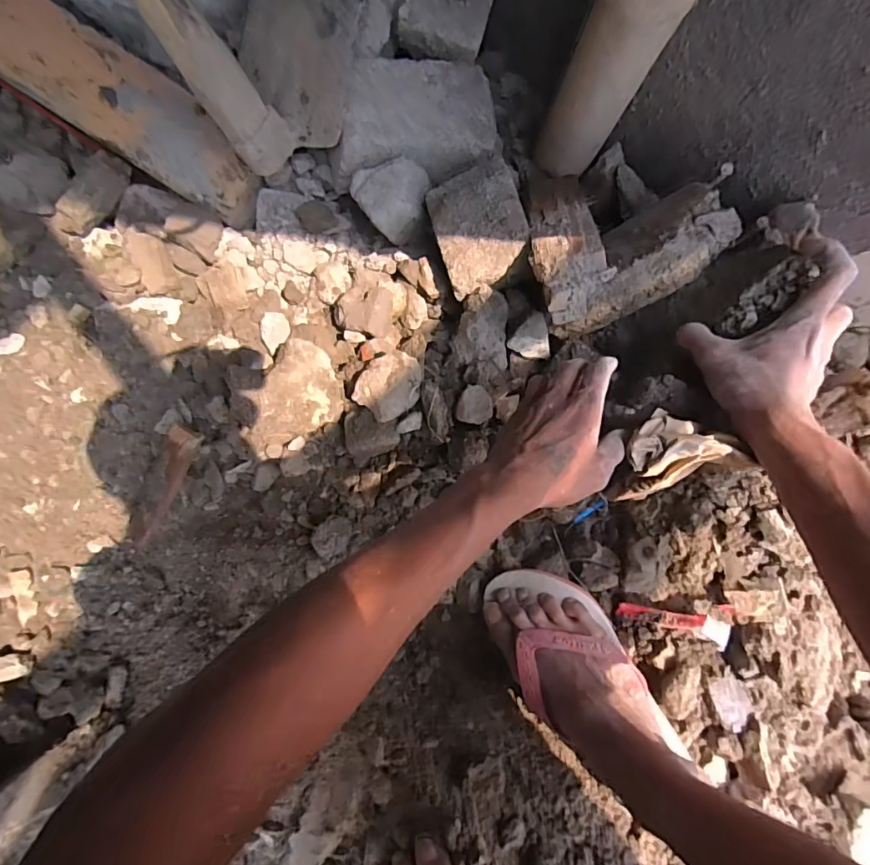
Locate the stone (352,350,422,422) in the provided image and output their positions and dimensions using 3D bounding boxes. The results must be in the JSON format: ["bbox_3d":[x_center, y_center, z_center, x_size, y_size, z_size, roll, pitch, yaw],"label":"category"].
[{"bbox_3d":[-0.048,-0.051,0.548,0.069,0.035,0.076,40,92,-2],"label":"stone"}]

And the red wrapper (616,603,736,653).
[{"bbox_3d":[0.230,0.179,0.476,0.099,0.011,0.042,4,93,23],"label":"red wrapper"}]

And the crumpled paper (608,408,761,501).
[{"bbox_3d":[0.195,0.015,0.410,0.093,0.061,0.065,-26,93,1],"label":"crumpled paper"}]

